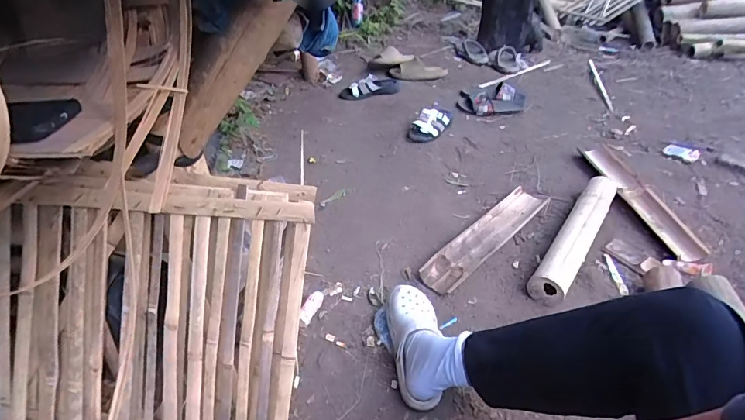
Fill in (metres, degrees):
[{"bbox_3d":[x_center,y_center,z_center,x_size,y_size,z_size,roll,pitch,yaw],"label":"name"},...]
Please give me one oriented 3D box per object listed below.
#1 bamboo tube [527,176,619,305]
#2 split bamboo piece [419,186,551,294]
[{"bbox_3d":[0.569,0.059,1.201,0.084,0.074,0.519,23,43,31],"label":"bamboo tube"},{"bbox_3d":[0.332,0.062,1.243,0.098,0.031,0.529,29,46,36],"label":"split bamboo piece"}]

